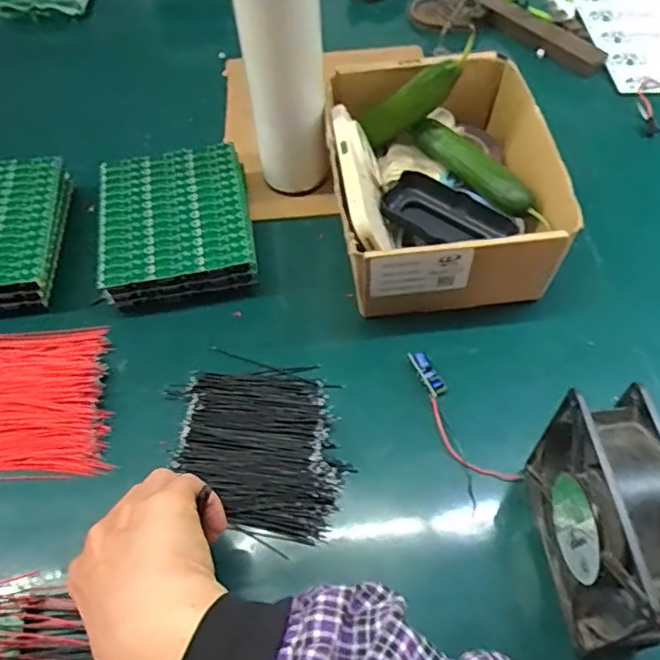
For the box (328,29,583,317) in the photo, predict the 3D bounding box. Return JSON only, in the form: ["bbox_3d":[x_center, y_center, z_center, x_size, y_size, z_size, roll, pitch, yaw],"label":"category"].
[{"bbox_3d":[0.092,-0.129,0.519,0.173,0.094,0.221,-5,57,-1],"label":"box"}]

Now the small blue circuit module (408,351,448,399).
[{"bbox_3d":[0.075,0.034,0.464,0.014,0.007,0.038,-27,74,-14],"label":"small blue circuit module"}]

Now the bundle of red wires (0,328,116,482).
[{"bbox_3d":[-0.227,0.052,0.456,0.115,0.018,0.124,-6,57,-1],"label":"bundle of red wires"}]

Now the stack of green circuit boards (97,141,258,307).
[{"bbox_3d":[-0.137,-0.094,0.538,0.129,0.043,0.147,-10,57,-4],"label":"stack of green circuit boards"}]

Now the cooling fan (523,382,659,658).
[{"bbox_3d":[0.157,0.112,0.344,0.045,0.119,0.118,-5,57,-1],"label":"cooling fan"}]

